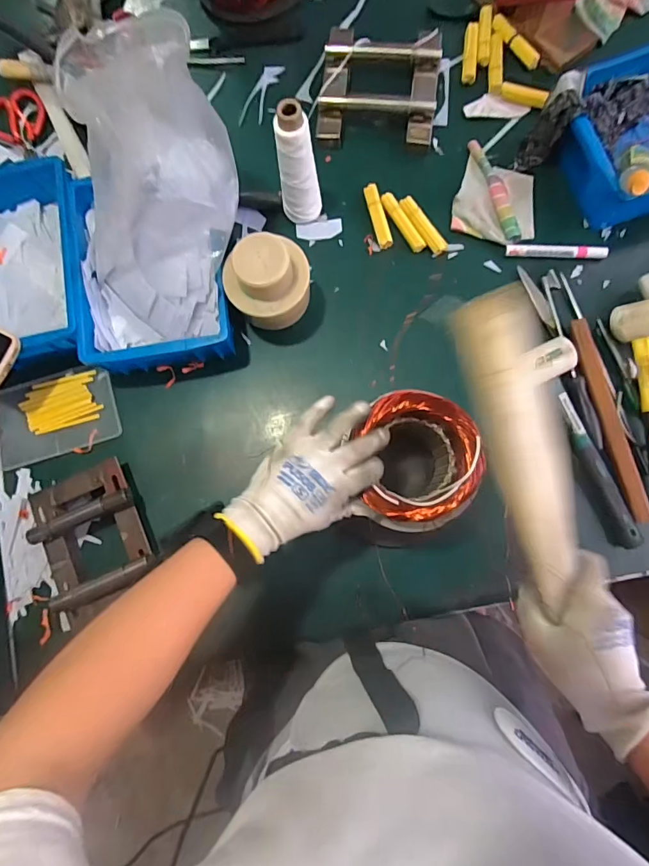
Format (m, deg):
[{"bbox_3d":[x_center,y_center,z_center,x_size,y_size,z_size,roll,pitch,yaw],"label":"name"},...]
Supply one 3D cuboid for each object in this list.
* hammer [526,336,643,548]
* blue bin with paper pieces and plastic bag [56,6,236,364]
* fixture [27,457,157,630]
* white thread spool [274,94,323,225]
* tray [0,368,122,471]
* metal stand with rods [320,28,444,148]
[{"bbox_3d":[0.336,0.014,0.563,0.066,0.034,0.280,-18,81,1],"label":"hammer"},{"bbox_3d":[-0.222,-0.243,0.542,0.238,0.256,0.265,-8,81,2],"label":"blue bin with paper pieces and plastic bag"},{"bbox_3d":[-0.313,0.143,0.591,0.139,0.048,0.183,-24,81,0],"label":"fixture"},{"bbox_3d":[-0.036,-0.352,0.591,0.053,0.167,0.049,-1,81,3],"label":"white thread spool"},{"bbox_3d":[-0.393,-0.026,0.641,0.177,0.014,0.117,-17,81,1],"label":"tray"},{"bbox_3d":[0.082,-0.538,0.676,0.187,0.040,0.189,7,82,5],"label":"metal stand with rods"}]

